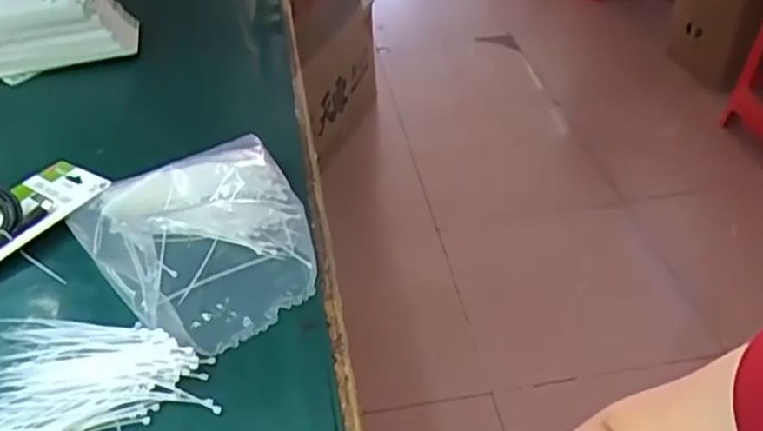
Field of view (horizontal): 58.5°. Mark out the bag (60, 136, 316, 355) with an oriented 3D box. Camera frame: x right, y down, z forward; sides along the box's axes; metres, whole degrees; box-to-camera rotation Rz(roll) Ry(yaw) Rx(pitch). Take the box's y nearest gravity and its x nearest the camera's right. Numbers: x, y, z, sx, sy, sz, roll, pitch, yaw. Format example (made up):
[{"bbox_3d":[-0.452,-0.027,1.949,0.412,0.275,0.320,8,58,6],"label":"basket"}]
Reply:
[{"bbox_3d":[-0.143,0.010,0.560,0.176,0.032,0.216,-25,46,-25],"label":"bag"}]

